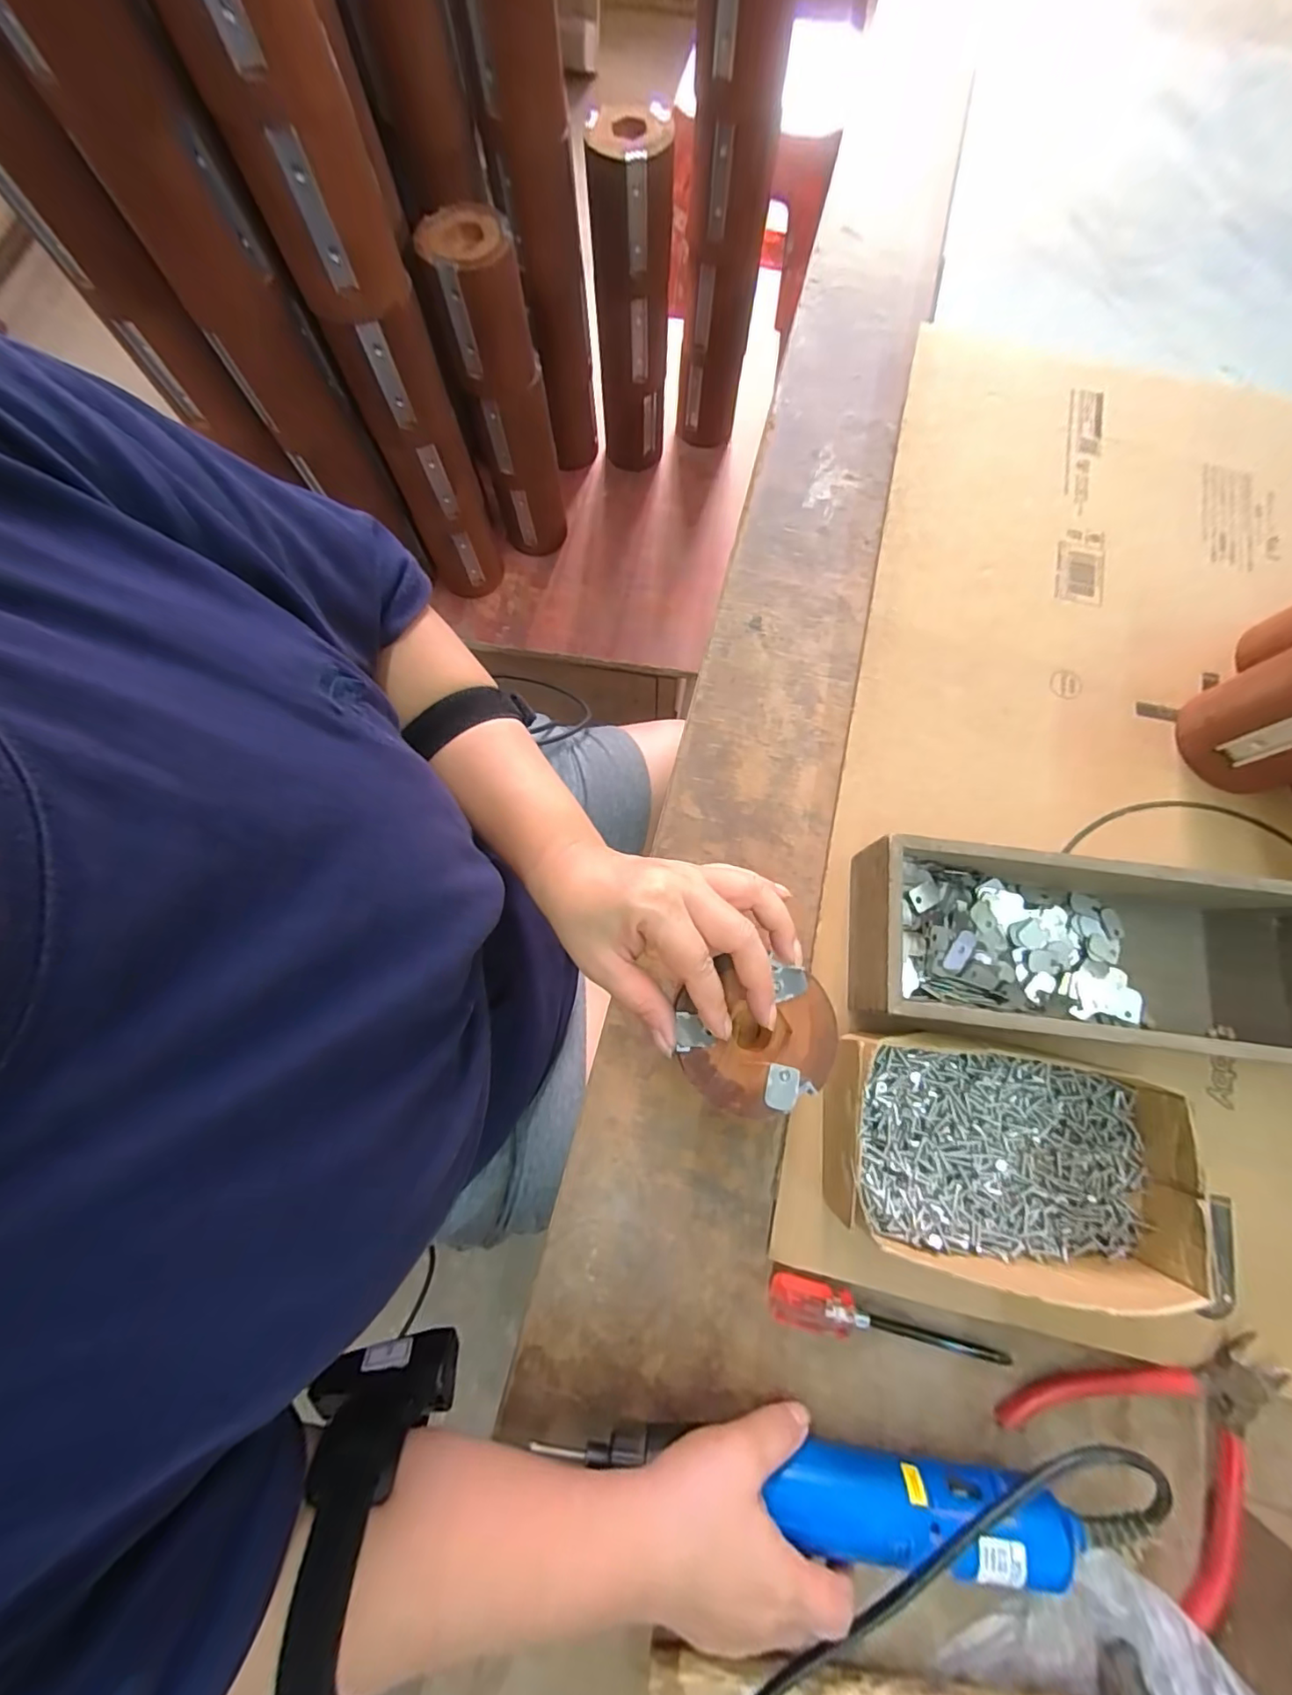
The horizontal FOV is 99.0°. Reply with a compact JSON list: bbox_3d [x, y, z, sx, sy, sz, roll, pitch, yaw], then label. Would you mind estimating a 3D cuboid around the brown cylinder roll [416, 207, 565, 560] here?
[{"bbox_3d":[-0.144,-0.446,0.579,0.081,0.294,0.066,-17,76,-3],"label":"brown cylinder roll"}]

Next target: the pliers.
[{"bbox_3d":[0.286,0.315,0.299,0.126,0.013,0.126,44,81,11],"label":"pliers"}]

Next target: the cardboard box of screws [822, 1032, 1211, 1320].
[{"bbox_3d":[0.194,0.172,0.312,0.189,0.061,0.112,9,77,4],"label":"cardboard box of screws"}]

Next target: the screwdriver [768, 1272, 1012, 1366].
[{"bbox_3d":[0.139,0.271,0.313,0.139,0.020,0.022,13,77,5],"label":"screwdriver"}]

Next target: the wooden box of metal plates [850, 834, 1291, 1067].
[{"bbox_3d":[0.272,0.065,0.330,0.290,0.069,0.100,7,77,3],"label":"wooden box of metal plates"}]

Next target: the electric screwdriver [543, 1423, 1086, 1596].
[{"bbox_3d":[0.089,0.329,0.285,0.262,0.033,0.042,7,77,5],"label":"electric screwdriver"}]

